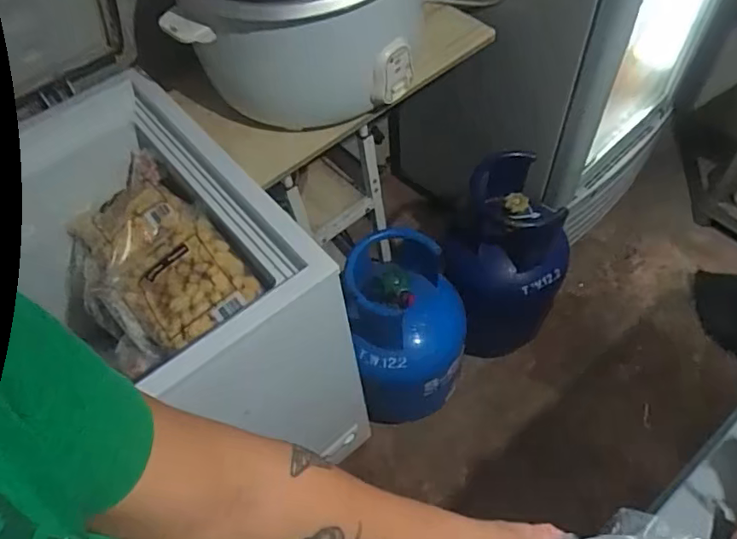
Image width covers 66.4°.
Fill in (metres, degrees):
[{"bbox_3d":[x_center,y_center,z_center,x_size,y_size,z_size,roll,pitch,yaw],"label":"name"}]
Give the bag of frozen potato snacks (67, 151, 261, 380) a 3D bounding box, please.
[{"bbox_3d":[-0.388,-0.012,0.983,0.240,0.095,0.404,-36,61,-19],"label":"bag of frozen potato snacks"}]

